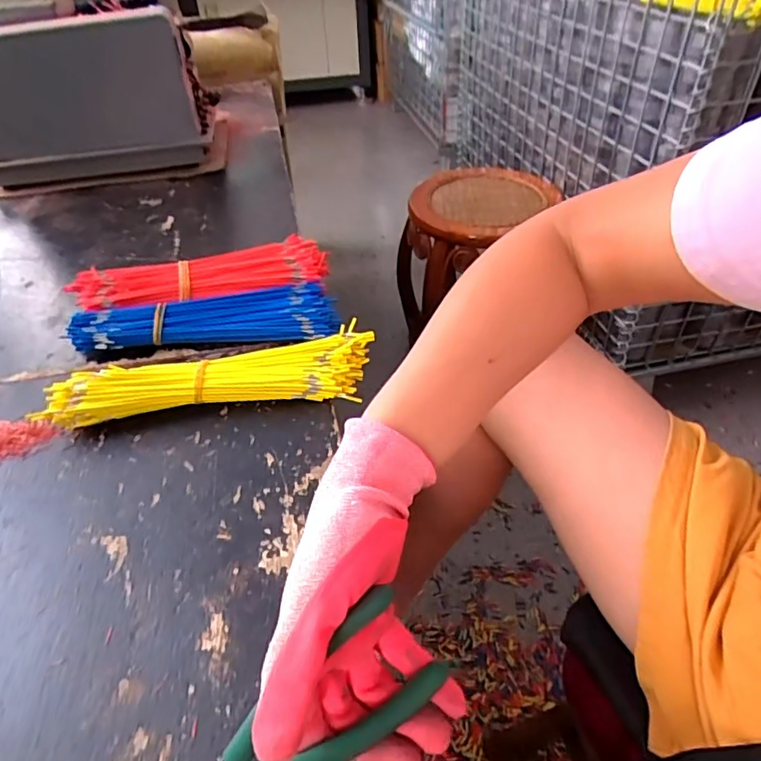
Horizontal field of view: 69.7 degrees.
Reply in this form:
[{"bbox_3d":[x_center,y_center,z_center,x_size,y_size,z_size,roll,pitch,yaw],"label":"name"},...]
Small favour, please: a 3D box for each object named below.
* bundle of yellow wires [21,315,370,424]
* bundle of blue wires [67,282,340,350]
[{"bbox_3d":[-0.140,-0.005,0.474,0.266,0.031,0.071,-8,43,-5],"label":"bundle of yellow wires"},{"bbox_3d":[-0.171,-0.059,0.536,0.248,0.026,0.066,-7,43,-4],"label":"bundle of blue wires"}]

